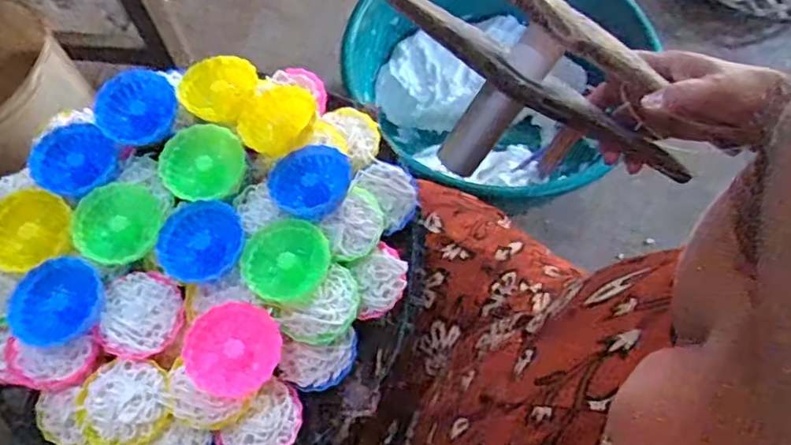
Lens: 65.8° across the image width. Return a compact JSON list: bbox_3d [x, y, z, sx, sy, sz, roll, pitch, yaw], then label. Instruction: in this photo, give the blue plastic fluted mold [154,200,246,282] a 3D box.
[{"bbox_3d":[-0.139,0.014,0.436,0.055,0.023,0.056,0,68,0],"label":"blue plastic fluted mold"}]

